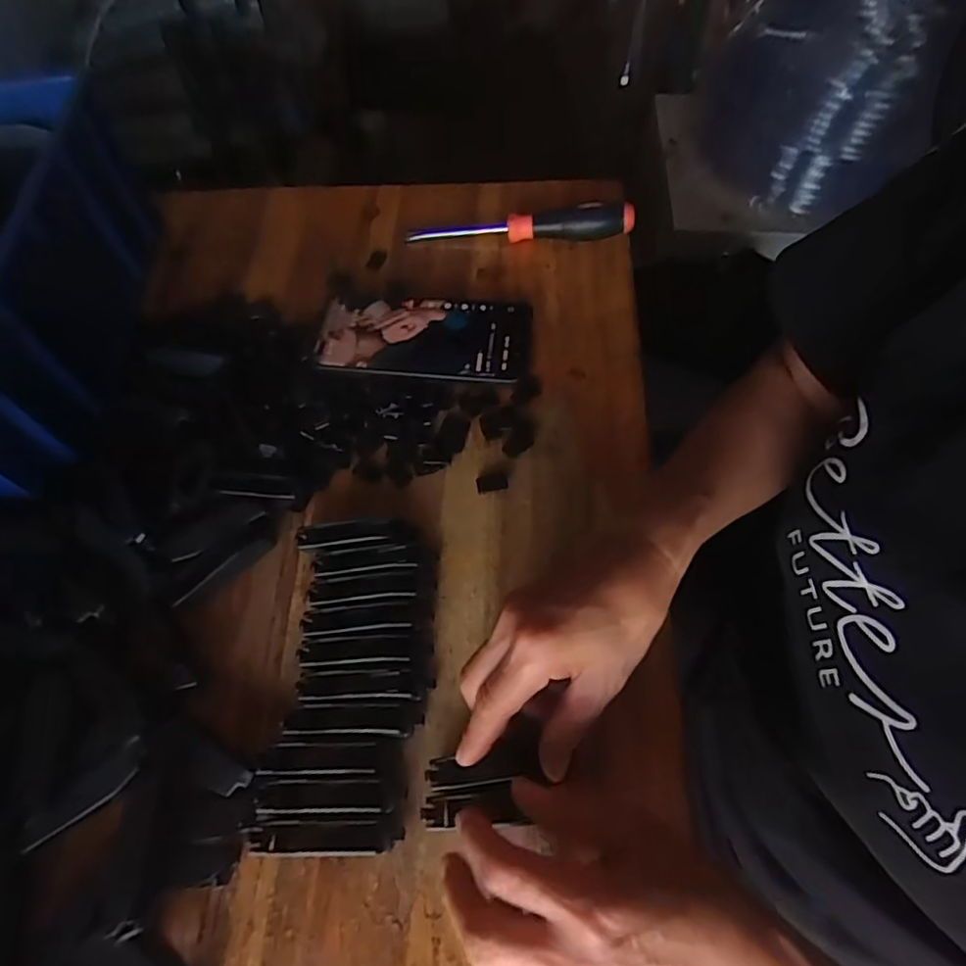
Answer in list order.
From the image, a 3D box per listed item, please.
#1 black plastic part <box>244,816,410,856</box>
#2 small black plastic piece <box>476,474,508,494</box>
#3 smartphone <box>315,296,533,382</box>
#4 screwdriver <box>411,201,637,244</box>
[{"bbox_3d":[-0.080,0.180,0.303,0.075,0.017,0.016,-3,61,3],"label":"black plastic part"},{"bbox_3d":[0.006,0.000,0.403,0.021,0.004,0.012,-10,61,-1],"label":"small black plastic piece"},{"bbox_3d":[-0.044,-0.112,0.459,0.160,0.015,0.075,2,61,5],"label":"smartphone"},{"bbox_3d":[0.030,-0.223,0.506,0.191,0.030,0.024,3,61,6],"label":"screwdriver"}]

